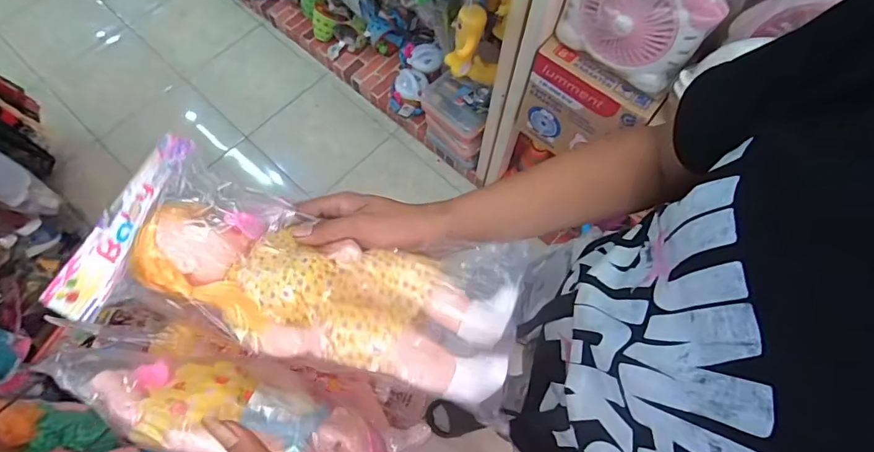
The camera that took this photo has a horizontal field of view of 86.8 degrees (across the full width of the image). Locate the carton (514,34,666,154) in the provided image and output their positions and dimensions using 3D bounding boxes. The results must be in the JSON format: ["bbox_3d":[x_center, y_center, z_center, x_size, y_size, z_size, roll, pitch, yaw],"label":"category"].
[{"bbox_3d":[0.320,-0.253,1.054,0.259,0.272,0.068,37,71,13],"label":"carton"}]

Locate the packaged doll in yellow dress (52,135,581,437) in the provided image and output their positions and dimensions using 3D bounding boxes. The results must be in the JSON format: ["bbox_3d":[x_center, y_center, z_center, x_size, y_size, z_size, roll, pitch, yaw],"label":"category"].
[{"bbox_3d":[-0.121,0.036,0.397,0.416,0.048,0.151,13,68,7],"label":"packaged doll in yellow dress"}]

